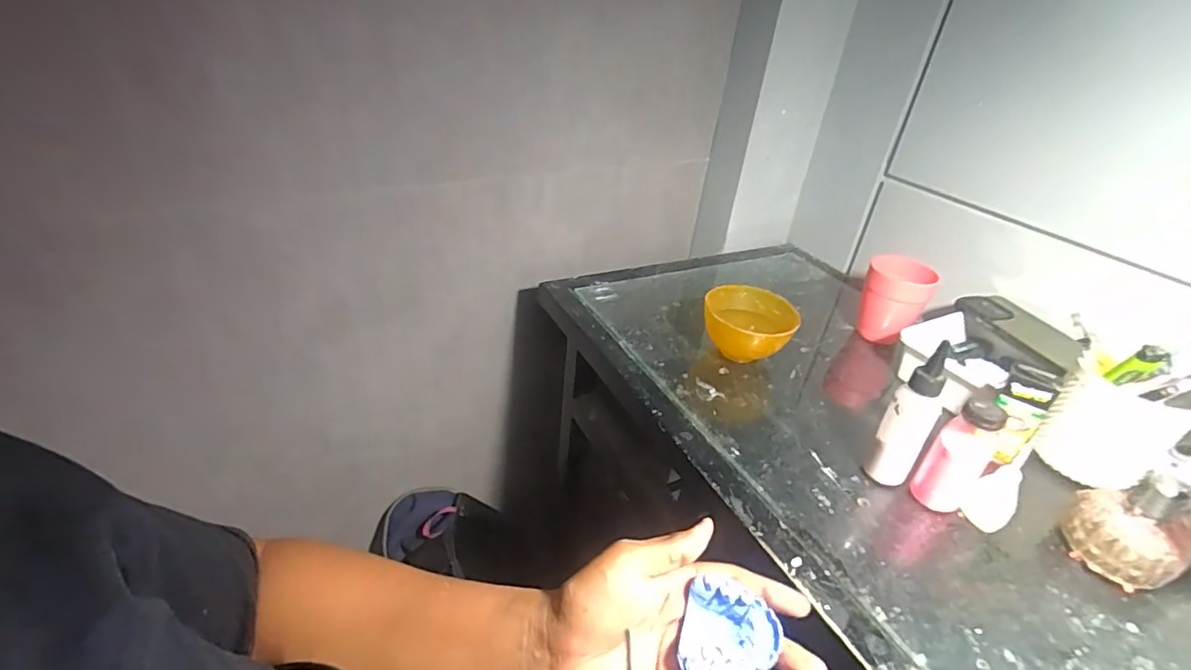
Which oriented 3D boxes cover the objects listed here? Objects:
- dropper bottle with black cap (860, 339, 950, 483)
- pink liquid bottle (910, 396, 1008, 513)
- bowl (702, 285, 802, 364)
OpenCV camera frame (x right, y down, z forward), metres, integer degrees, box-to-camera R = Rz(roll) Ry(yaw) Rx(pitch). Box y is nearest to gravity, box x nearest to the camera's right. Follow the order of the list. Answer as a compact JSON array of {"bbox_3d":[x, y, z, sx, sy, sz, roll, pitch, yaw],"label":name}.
[{"bbox_3d":[0.281,0.077,0.493,0.037,0.141,0.029,26,39,28],"label":"dropper bottle with black cap"},{"bbox_3d":[0.319,0.104,0.480,0.037,0.118,0.039,-24,43,-36],"label":"pink liquid bottle"},{"bbox_3d":[0.184,-0.008,0.672,0.110,0.064,0.102,10,34,7],"label":"bowl"}]

